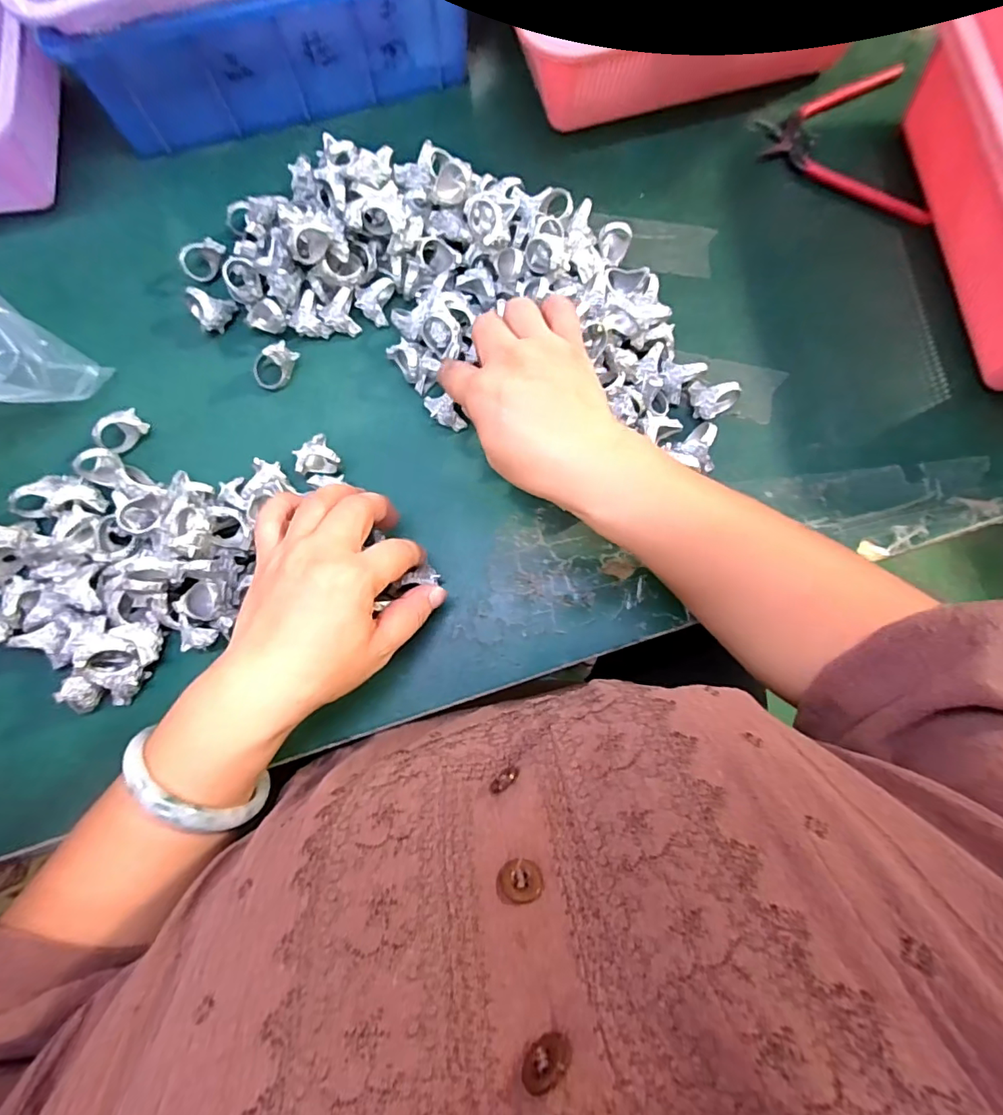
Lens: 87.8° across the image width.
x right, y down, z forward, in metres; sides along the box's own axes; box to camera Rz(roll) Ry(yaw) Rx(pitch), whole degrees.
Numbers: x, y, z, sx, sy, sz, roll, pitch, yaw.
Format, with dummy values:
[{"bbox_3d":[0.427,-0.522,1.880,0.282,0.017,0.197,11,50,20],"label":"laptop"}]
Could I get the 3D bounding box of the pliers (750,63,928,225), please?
[{"bbox_3d":[0.262,-0.321,0.406,0.116,0.009,0.140,-1,78,-2],"label":"pliers"}]

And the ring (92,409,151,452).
[{"bbox_3d":[-0.255,-0.085,0.349,0.030,0.020,0.018,-42,82,-9],"label":"ring"}]

